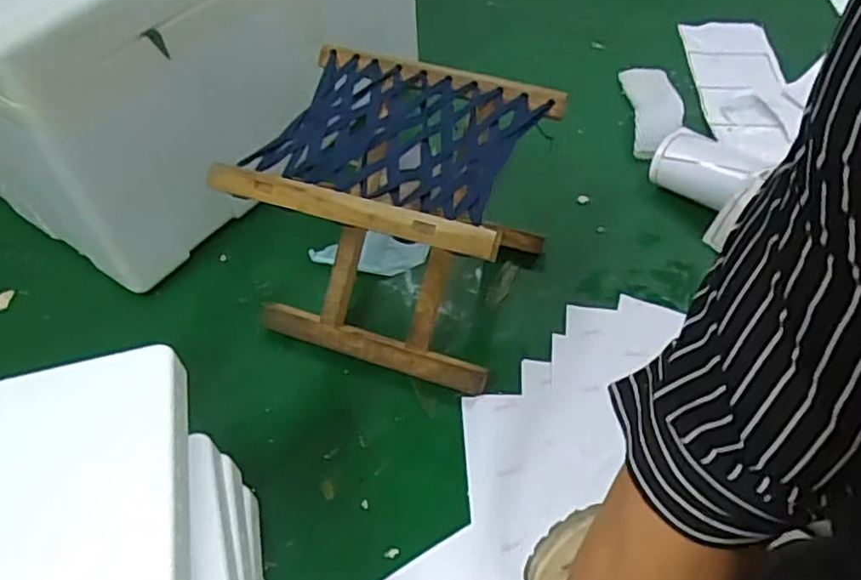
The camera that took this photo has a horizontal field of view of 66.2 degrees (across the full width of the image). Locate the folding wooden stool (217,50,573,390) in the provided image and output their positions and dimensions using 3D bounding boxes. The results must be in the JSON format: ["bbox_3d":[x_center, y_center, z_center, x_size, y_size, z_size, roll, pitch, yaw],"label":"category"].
[{"bbox_3d":[-0.026,-0.079,0.735,0.281,0.249,0.247,16,54,14],"label":"folding wooden stool"}]

